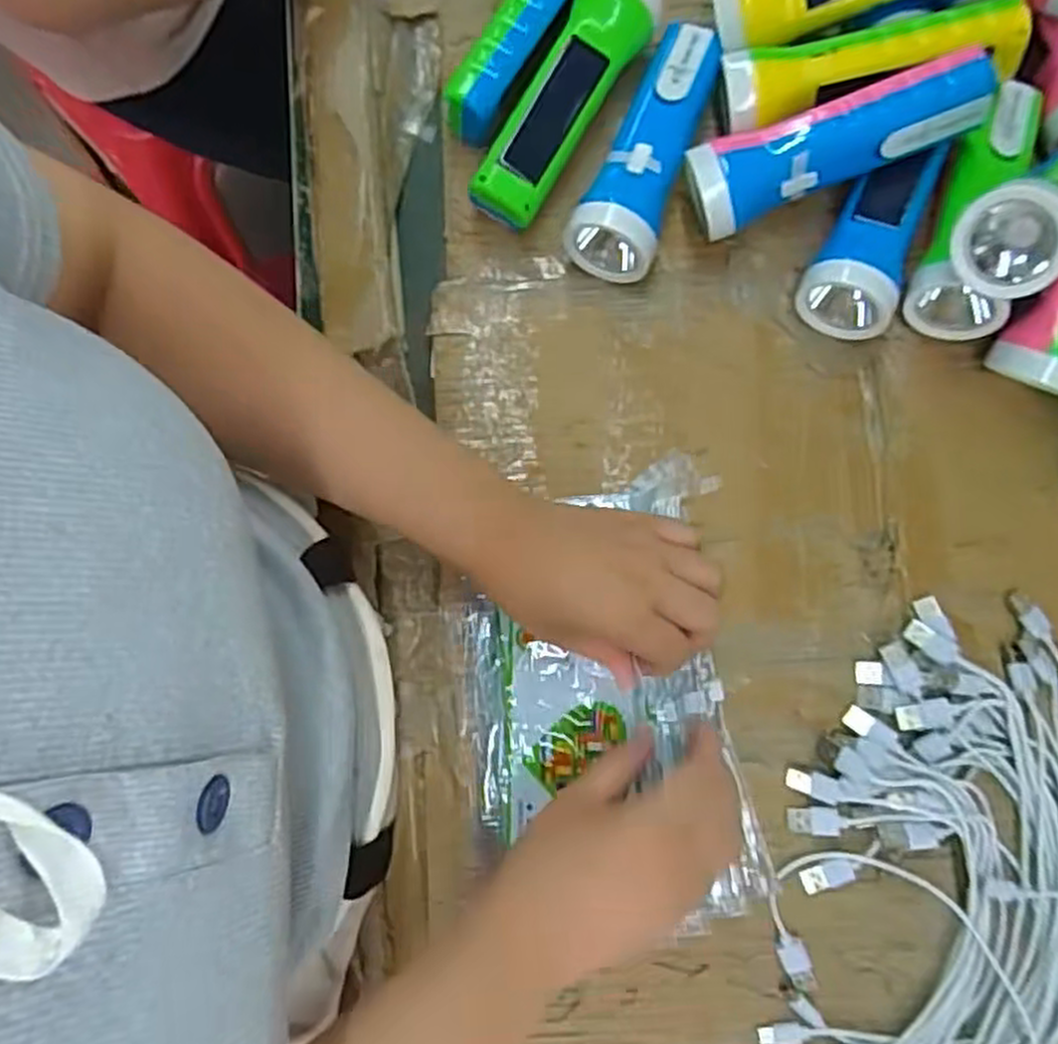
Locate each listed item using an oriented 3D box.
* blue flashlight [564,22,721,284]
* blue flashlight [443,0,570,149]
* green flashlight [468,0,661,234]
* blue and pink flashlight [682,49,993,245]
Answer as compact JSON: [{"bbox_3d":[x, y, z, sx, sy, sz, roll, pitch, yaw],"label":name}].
[{"bbox_3d":[0.071,-0.227,0.472,0.052,0.051,0.164,20,81,5],"label":"blue flashlight"},{"bbox_3d":[0.003,-0.318,0.493,0.049,0.052,0.175,30,82,6],"label":"blue flashlight"},{"bbox_3d":[0.022,-0.257,0.480,0.045,0.055,0.161,29,82,6],"label":"green flashlight"},{"bbox_3d":[0.172,-0.214,0.442,0.159,0.042,0.040,-17,80,12],"label":"blue and pink flashlight"}]

